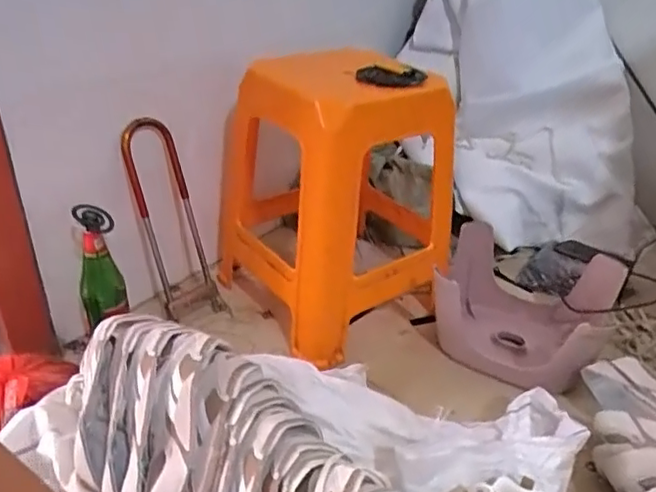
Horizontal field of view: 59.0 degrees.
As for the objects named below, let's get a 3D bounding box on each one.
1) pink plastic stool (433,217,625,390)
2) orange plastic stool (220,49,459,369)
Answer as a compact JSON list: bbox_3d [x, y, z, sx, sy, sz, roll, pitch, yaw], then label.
[{"bbox_3d":[0.348,0.118,1.081,0.302,0.197,0.241,21,36,26],"label":"pink plastic stool"},{"bbox_3d":[0.024,-0.085,1.039,0.277,0.447,0.367,29,39,35],"label":"orange plastic stool"}]

